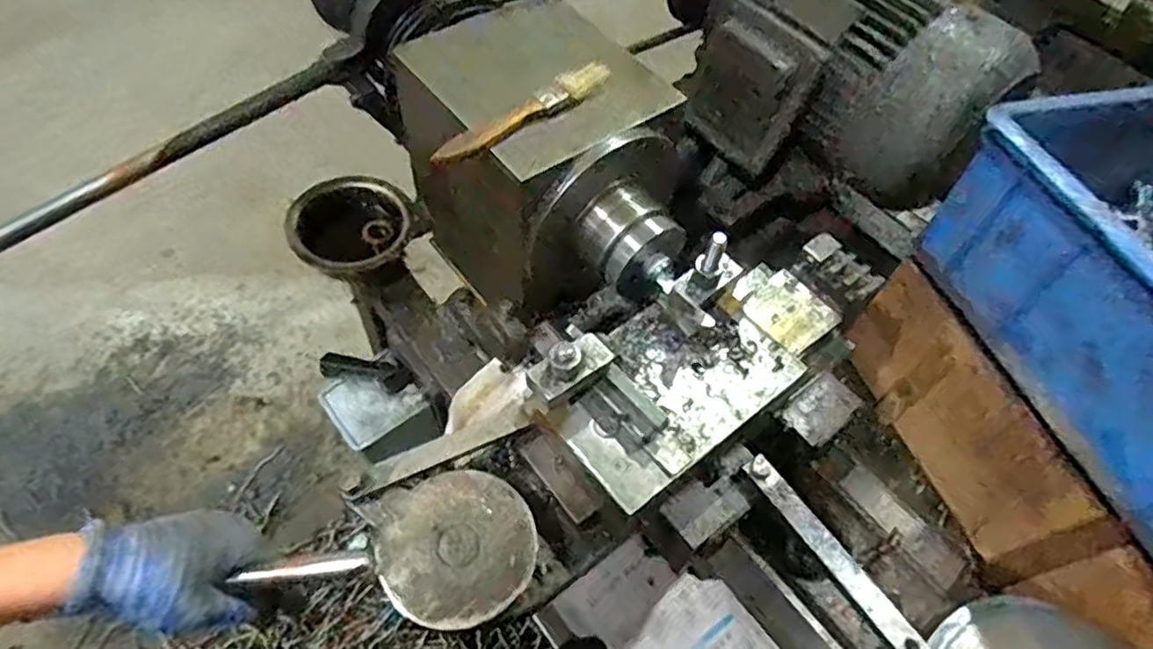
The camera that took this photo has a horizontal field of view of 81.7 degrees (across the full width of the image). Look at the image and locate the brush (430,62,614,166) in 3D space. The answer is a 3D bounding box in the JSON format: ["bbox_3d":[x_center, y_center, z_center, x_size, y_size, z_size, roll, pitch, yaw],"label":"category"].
[{"bbox_3d":[-0.034,-0.147,0.465,0.147,0.021,0.017,-36,65,-26],"label":"brush"}]

